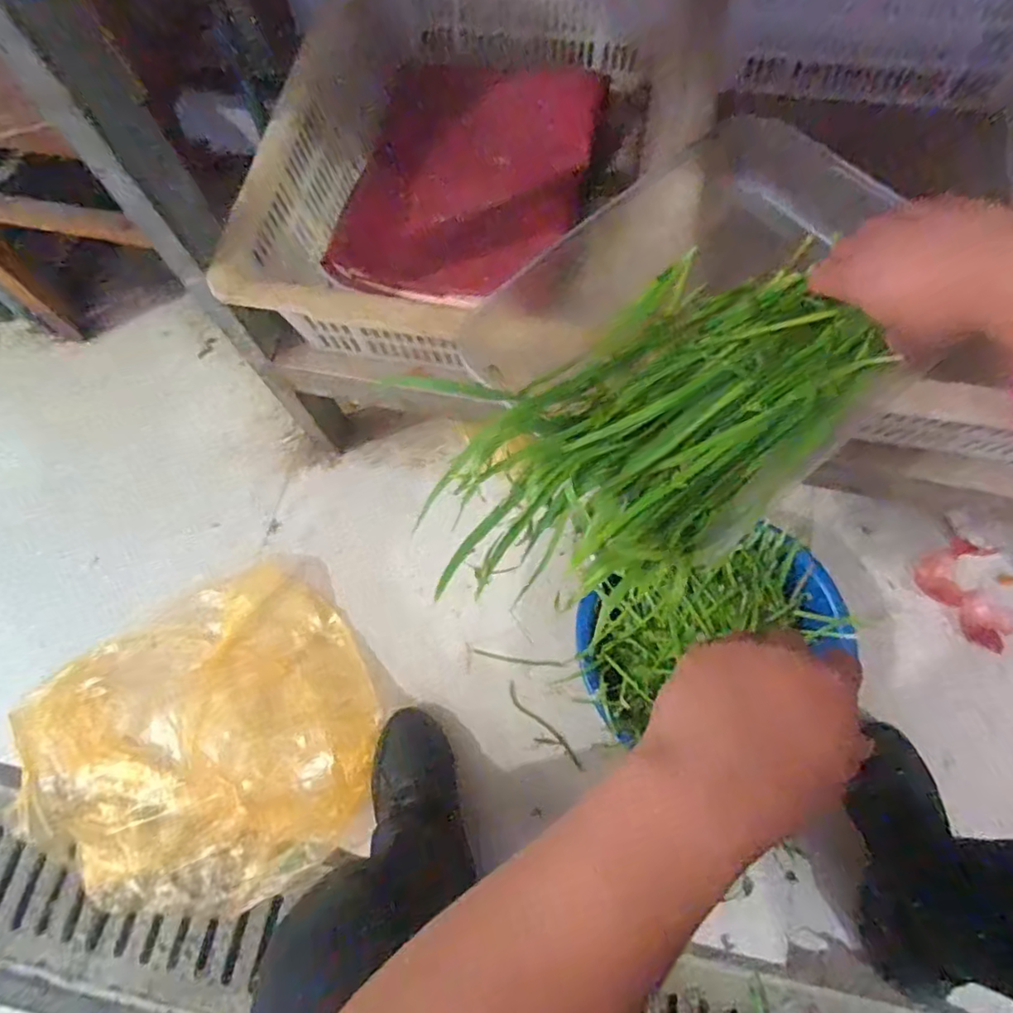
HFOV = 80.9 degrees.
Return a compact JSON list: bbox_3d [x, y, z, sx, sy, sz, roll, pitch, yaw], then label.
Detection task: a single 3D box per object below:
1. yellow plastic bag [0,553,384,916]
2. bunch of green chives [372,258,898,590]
[{"bbox_3d":[-0.390,0.302,0.759,0.421,0.083,0.384,-32,75,-8],"label":"yellow plastic bag"},{"bbox_3d":[0.106,-0.070,0.444,0.337,0.068,0.210,-27,74,-7],"label":"bunch of green chives"}]

